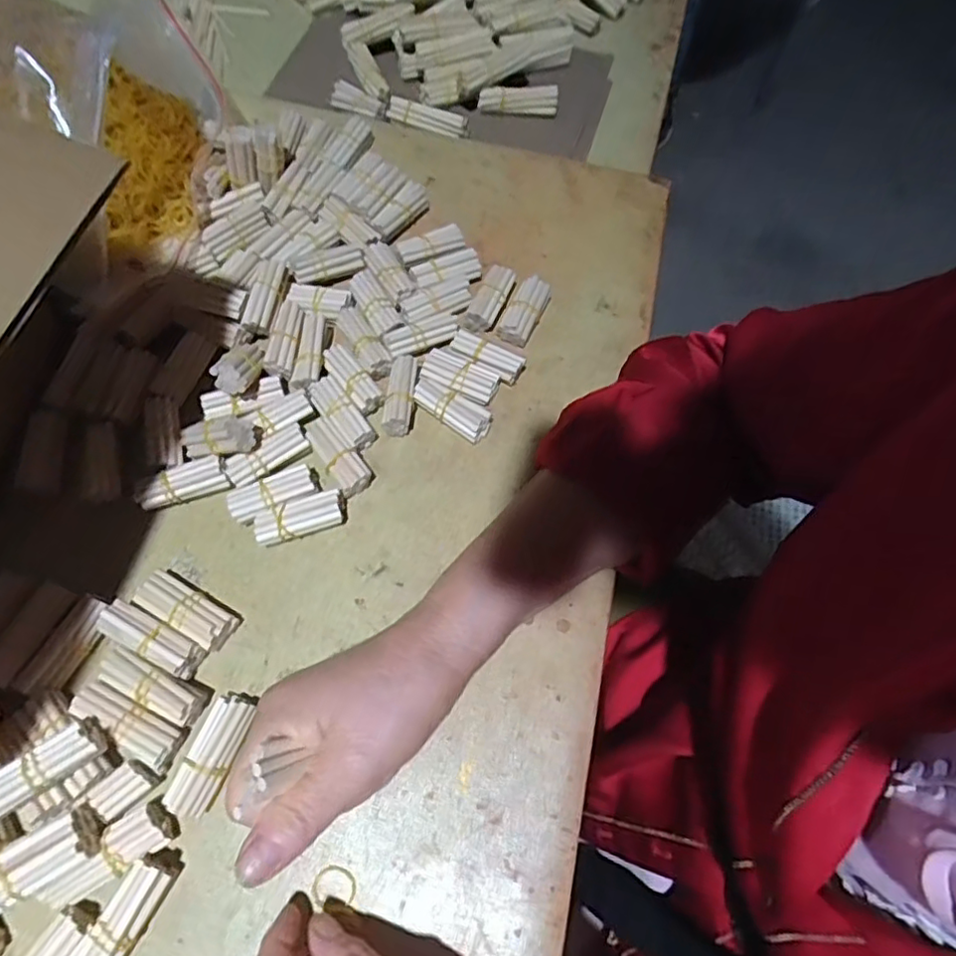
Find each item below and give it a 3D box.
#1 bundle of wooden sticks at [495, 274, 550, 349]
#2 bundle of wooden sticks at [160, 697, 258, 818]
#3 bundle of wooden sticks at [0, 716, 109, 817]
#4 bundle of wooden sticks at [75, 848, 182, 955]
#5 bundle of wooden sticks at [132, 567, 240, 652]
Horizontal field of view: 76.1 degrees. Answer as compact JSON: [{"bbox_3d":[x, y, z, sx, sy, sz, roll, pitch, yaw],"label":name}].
[{"bbox_3d":[0.033,-0.120,0.433,0.024,0.013,0.052,25,67,8],"label":"bundle of wooden sticks"},{"bbox_3d":[-0.136,0.141,0.316,0.023,0.020,0.059,18,66,5],"label":"bundle of wooden sticks"},{"bbox_3d":[-0.211,0.141,0.293,0.056,0.021,0.021,-32,71,-16],"label":"bundle of wooden sticks"},{"bbox_3d":[-0.164,0.206,0.283,0.019,0.023,0.057,26,67,8],"label":"bundle of wooden sticks"},{"bbox_3d":[-0.164,0.075,0.346,0.056,0.018,0.023,28,67,9],"label":"bundle of wooden sticks"}]

